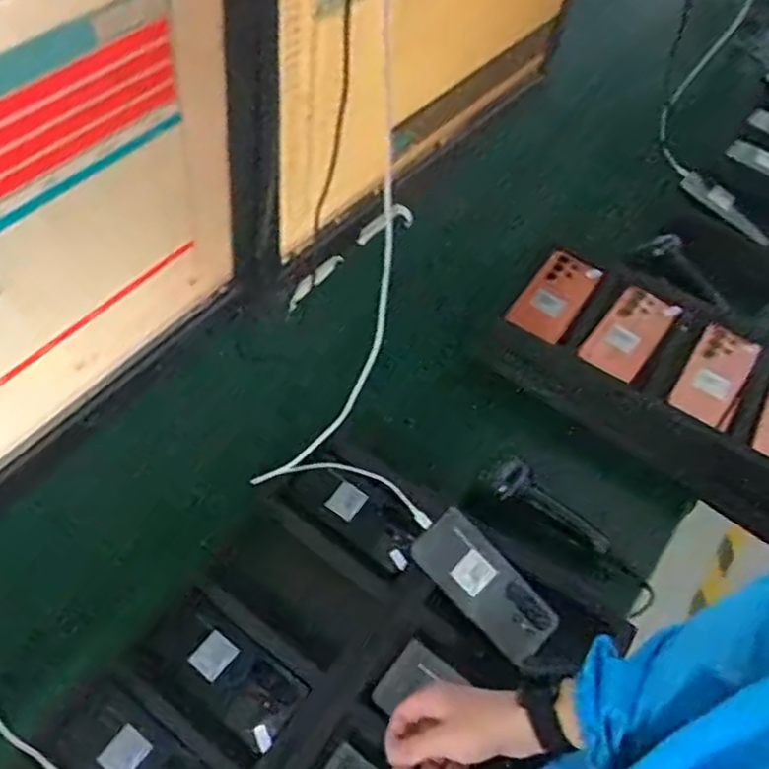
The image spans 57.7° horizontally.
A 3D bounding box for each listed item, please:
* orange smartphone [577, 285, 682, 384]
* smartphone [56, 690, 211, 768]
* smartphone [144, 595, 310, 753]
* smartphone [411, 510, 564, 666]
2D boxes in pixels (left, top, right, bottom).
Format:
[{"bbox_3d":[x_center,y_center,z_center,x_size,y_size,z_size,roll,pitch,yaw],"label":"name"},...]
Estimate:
[{"bbox_3d":[0.322,-0.070,0.918,0.077,0.010,0.131,35,78,18],"label":"orange smartphone"},{"bbox_3d":[-0.235,0.374,0.675,0.156,0.013,0.081,31,47,14],"label":"smartphone"},{"bbox_3d":[-0.167,0.303,0.738,0.166,0.013,0.078,30,58,16],"label":"smartphone"},{"bbox_3d":[0.107,0.214,0.749,0.072,0.009,0.163,-43,80,-10],"label":"smartphone"}]

